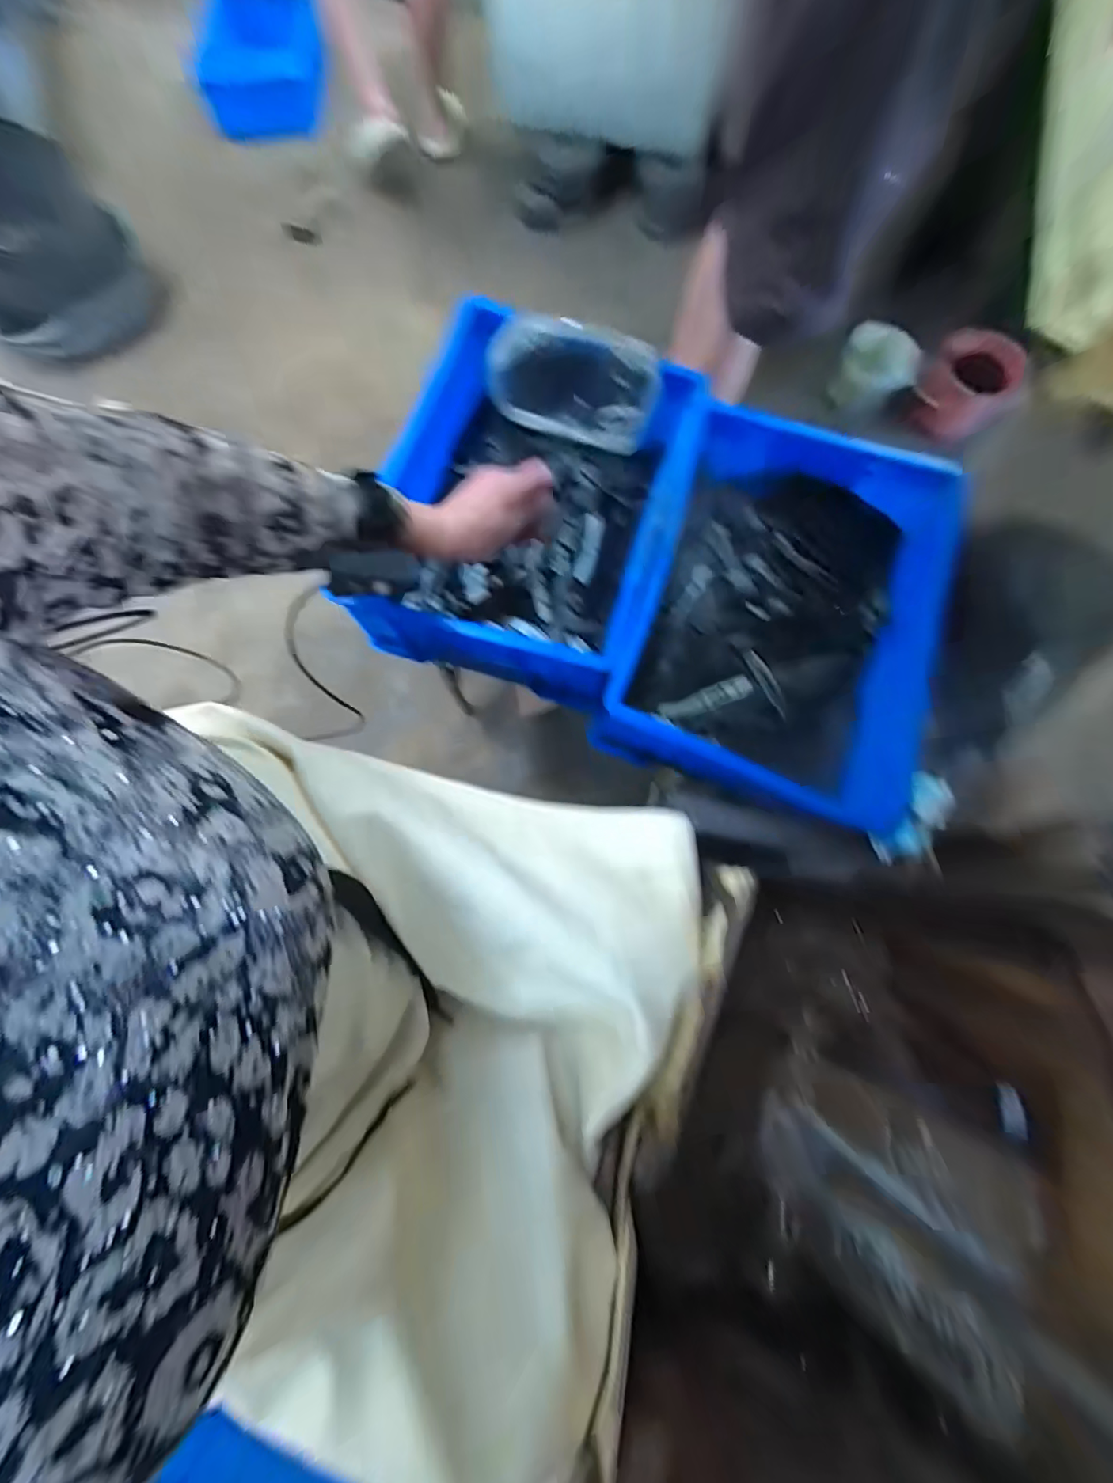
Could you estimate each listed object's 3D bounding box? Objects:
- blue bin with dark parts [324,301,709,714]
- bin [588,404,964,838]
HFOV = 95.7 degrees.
[{"bbox_3d":[-0.021,-0.286,0.581,0.295,0.115,0.354,14,79,2],"label":"blue bin with dark parts"},{"bbox_3d":[0.253,-0.148,0.566,0.318,0.092,0.389,18,79,2],"label":"bin"}]

